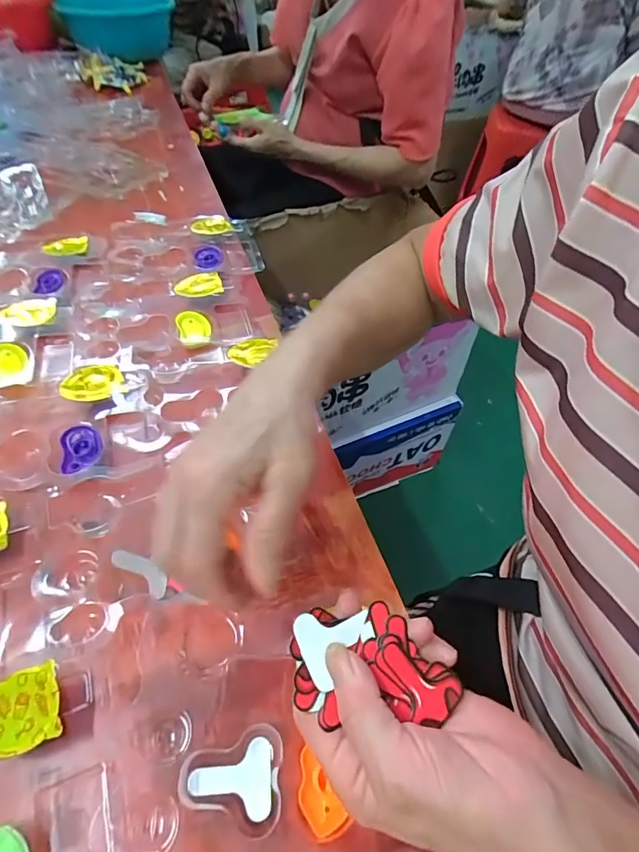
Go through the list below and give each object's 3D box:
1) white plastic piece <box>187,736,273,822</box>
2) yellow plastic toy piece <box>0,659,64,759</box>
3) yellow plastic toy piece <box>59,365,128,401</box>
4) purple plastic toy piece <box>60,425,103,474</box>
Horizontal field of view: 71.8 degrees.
[{"bbox_3d":[-0.048,0.193,0.242,0.044,0.006,0.034,0,52,-3],"label":"white plastic piece"},{"bbox_3d":[-0.168,0.158,0.244,0.051,0.004,0.039,-19,63,-2],"label":"yellow plastic toy piece"},{"bbox_3d":[-0.203,-0.039,0.397,0.049,0.014,0.037,-20,55,-18],"label":"yellow plastic toy piece"},{"bbox_3d":[-0.196,0.017,0.362,0.030,0.006,0.042,-12,53,-13],"label":"purple plastic toy piece"}]

